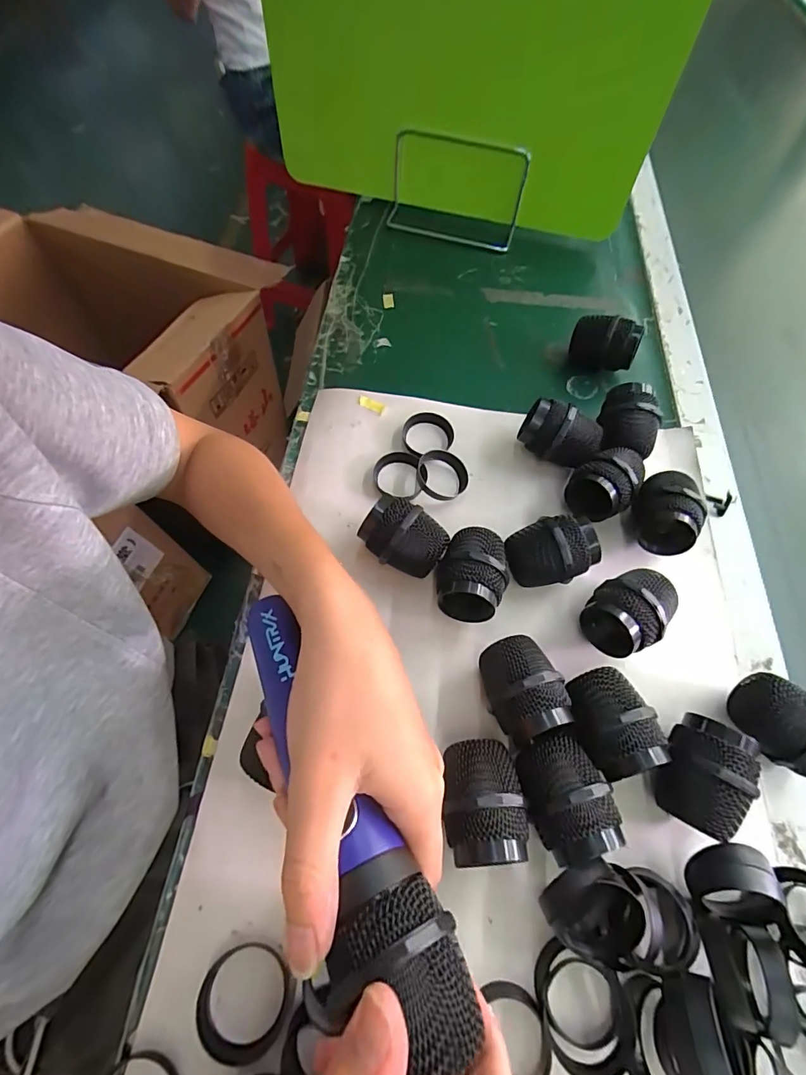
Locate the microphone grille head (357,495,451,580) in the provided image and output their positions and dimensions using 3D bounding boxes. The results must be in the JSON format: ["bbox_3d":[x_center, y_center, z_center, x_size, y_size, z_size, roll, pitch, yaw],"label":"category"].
[{"bbox_3d":[0.001,0.002,0.329,0.058,0.049,0.041,33,67,12],"label":"microphone grille head"}]

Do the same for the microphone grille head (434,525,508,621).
[{"bbox_3d":[0.048,0.025,0.319,0.045,0.048,0.061,13,64,3],"label":"microphone grille head"}]

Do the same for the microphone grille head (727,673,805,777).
[{"bbox_3d":[0.237,0.118,0.279,0.063,0.046,0.043,31,66,12],"label":"microphone grille head"}]

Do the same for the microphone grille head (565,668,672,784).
[{"bbox_3d":[0.123,0.111,0.274,0.044,0.039,0.056,-19,66,-12],"label":"microphone grille head"}]

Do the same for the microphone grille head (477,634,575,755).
[{"bbox_3d":[0.072,0.094,0.285,0.045,0.048,0.058,-20,67,-12],"label":"microphone grille head"}]

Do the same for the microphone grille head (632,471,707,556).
[{"bbox_3d":[0.199,-0.019,0.346,0.047,0.046,0.059,28,66,10],"label":"microphone grille head"}]

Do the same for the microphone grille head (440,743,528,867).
[{"bbox_3d":[0.043,0.148,0.258,0.041,0.049,0.057,-5,64,-6],"label":"microphone grille head"}]

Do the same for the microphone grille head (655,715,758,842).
[{"bbox_3d":[0.174,0.138,0.266,0.043,0.048,0.054,30,66,11],"label":"microphone grille head"}]

